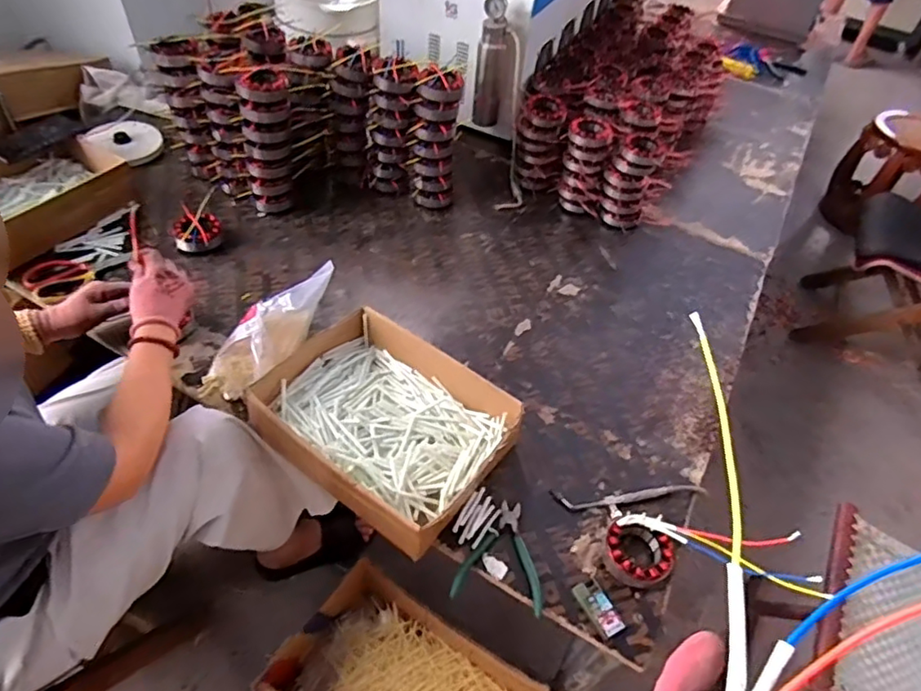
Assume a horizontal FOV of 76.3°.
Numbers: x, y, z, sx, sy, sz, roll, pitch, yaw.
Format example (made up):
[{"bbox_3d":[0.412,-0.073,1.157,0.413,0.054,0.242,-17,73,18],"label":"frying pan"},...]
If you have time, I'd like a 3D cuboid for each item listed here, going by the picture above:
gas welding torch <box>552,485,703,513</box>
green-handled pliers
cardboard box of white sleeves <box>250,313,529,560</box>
[{"bbox_3d":[0.242,0.214,0.834,0.228,0.009,0.027,-2,49,-9],"label":"gas welding torch"},{"bbox_3d":[0.057,0.265,0.757,0.110,0.013,0.135,13,48,5],"label":"green-handled pliers"},{"bbox_3d":[-0.111,0.103,0.836,0.327,0.085,0.250,32,52,20],"label":"cardboard box of white sleeves"}]

